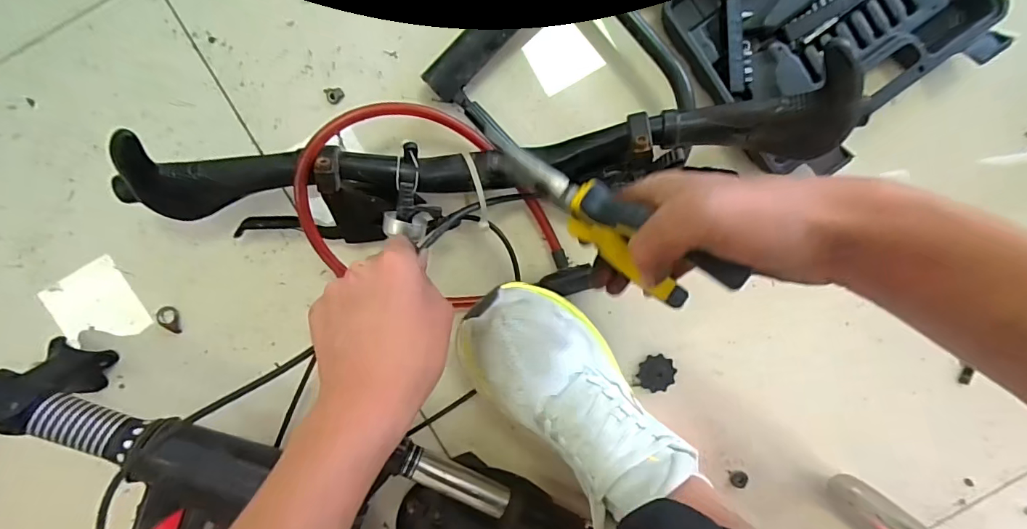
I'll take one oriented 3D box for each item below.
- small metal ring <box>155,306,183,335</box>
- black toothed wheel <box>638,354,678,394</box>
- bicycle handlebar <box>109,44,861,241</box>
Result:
[{"bbox_3d":[-0.306,0.050,0.417,0.026,0.009,0.015,40,93,-5],"label":"small metal ring"},{"bbox_3d":[0.133,0.102,0.433,0.032,0.005,0.034,0,96,-2],"label":"black toothed wheel"},{"bbox_3d":[-0.028,-0.069,0.342,0.508,0.091,0.080,-6,96,5],"label":"bicycle handlebar"}]

